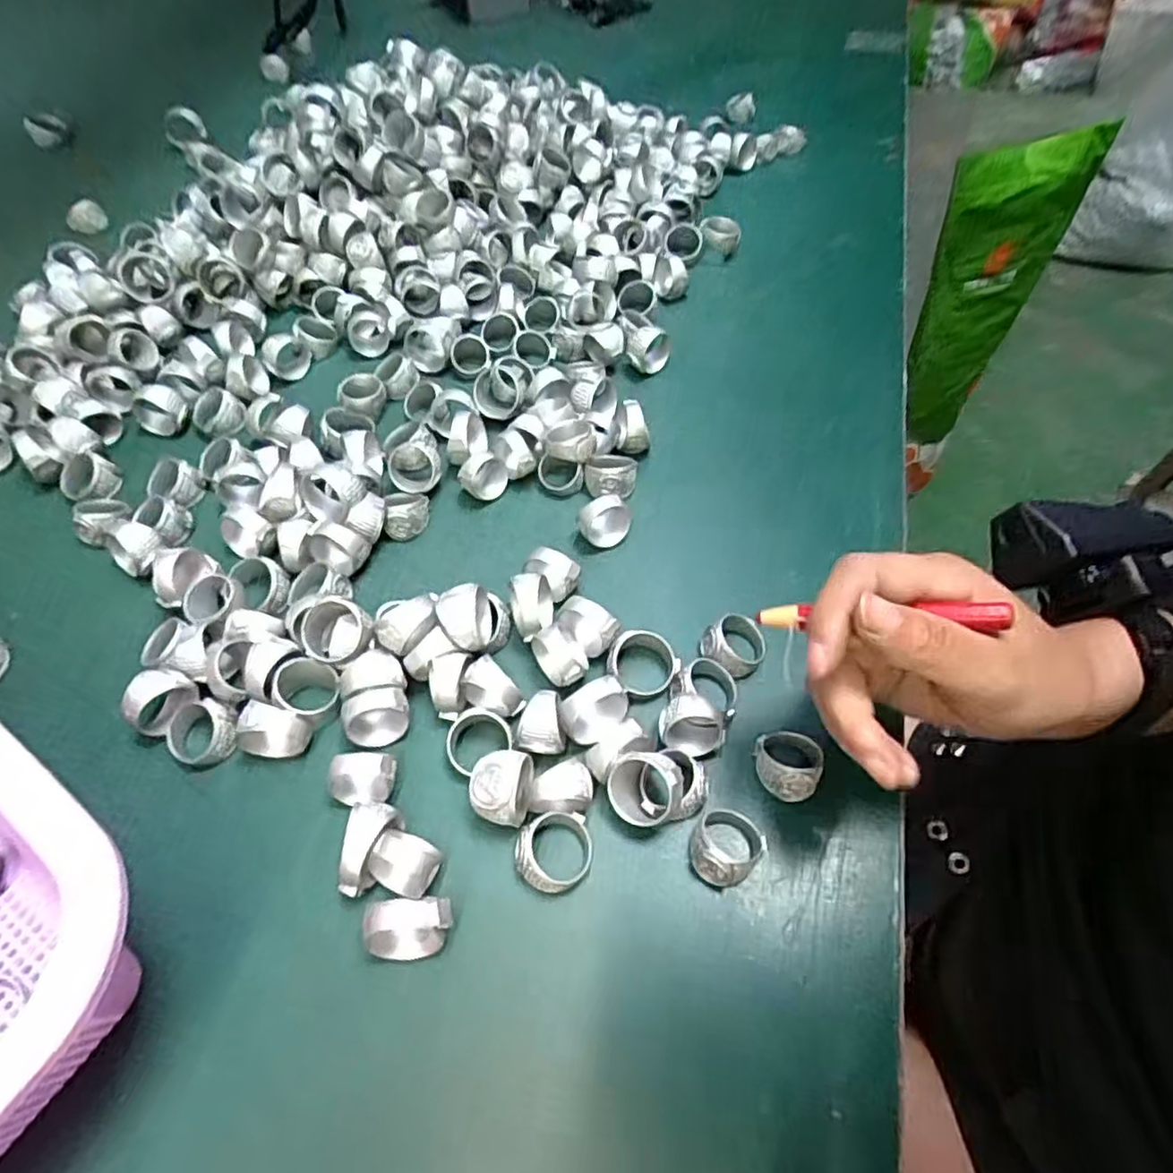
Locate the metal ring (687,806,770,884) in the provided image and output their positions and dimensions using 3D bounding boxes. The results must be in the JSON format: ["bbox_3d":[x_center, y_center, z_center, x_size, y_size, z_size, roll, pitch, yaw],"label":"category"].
[{"bbox_3d":[0.050,0.093,0.247,0.027,0.018,0.023,-37,65,-23],"label":"metal ring"}]

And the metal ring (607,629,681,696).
[{"bbox_3d":[0.025,0.031,0.285,0.031,0.017,0.026,-24,61,-17],"label":"metal ring"}]

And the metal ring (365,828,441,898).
[{"bbox_3d":[-0.063,0.098,0.240,0.022,0.022,0.019,22,59,12],"label":"metal ring"}]

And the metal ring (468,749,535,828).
[{"bbox_3d":[-0.031,0.076,0.253,0.022,0.026,0.024,8,57,3],"label":"metal ring"}]

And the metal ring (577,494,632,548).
[{"bbox_3d":[0.009,-0.031,0.324,0.023,0.024,0.009,-29,33,-1],"label":"metal ring"}]

